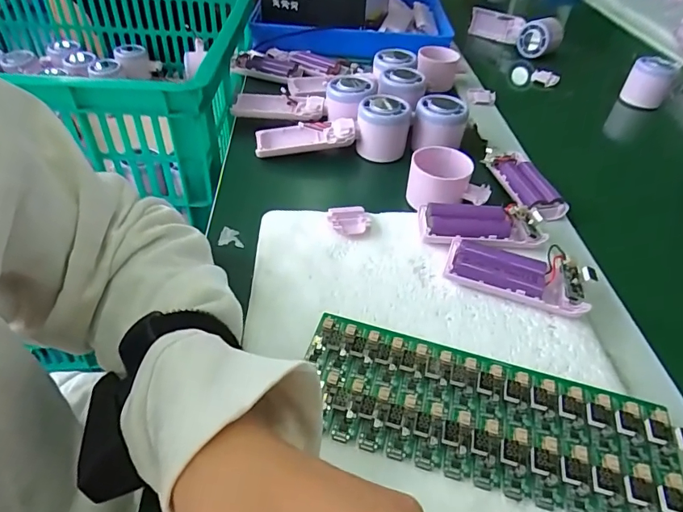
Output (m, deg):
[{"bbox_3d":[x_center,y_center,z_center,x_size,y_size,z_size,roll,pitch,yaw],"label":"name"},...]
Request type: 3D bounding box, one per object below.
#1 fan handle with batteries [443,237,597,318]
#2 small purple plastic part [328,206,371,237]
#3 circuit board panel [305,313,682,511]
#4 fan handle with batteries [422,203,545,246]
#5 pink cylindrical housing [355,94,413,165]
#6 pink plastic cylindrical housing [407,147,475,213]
[{"bbox_3d":[0.133,0.013,0.344,0.103,0.027,0.042,16,46,14],"label":"fan handle with batteries"},{"bbox_3d":[0.007,-0.030,0.392,0.034,0.010,0.030,-5,44,-10],"label":"small purple plastic part"},{"bbox_3d":[0.083,0.093,0.268,0.217,0.017,0.081,13,45,11],"label":"circuit board panel"},{"bbox_3d":[0.119,-0.025,0.387,0.100,0.024,0.041,2,44,0],"label":"fan handle with batteries"},{"bbox_3d":[0.044,-0.141,0.500,0.056,0.056,0.053,5,43,1],"label":"pink cylindrical housing"},{"bbox_3d":[0.093,-0.075,0.437,0.055,0.043,0.049,8,44,5],"label":"pink plastic cylindrical housing"}]

